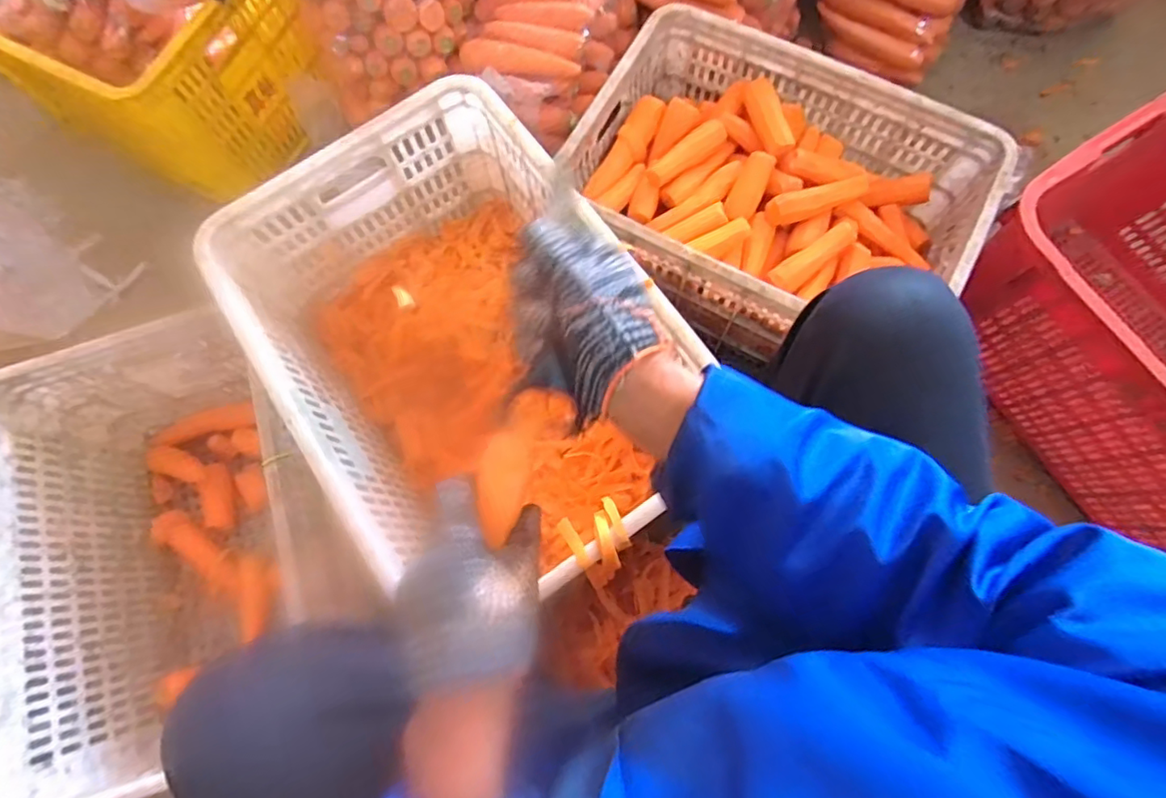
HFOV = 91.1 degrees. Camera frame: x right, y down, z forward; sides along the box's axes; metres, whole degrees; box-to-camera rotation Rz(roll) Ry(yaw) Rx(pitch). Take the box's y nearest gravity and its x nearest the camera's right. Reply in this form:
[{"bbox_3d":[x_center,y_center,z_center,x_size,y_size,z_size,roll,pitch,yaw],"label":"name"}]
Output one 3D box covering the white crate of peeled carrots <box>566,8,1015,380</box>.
[{"bbox_3d":[0.262,-0.289,0.823,0.518,0.208,0.370,26,78,8],"label":"white crate of peeled carrots"}]

